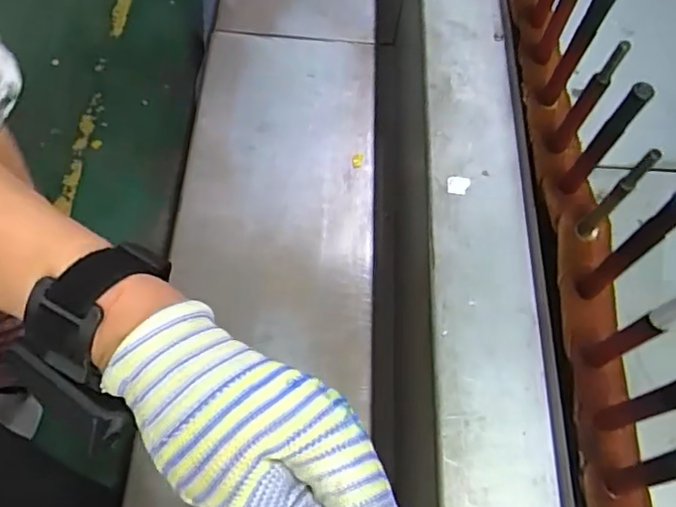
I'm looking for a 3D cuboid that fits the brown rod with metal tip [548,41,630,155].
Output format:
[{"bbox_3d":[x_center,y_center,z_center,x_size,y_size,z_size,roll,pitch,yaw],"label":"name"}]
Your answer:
[{"bbox_3d":[0.210,-0.125,0.508,0.016,0.137,0.021,36,73,13],"label":"brown rod with metal tip"}]

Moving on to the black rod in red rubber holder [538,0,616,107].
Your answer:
[{"bbox_3d":[0.213,-0.183,0.528,0.020,0.156,0.020,28,72,11],"label":"black rod in red rubber holder"}]

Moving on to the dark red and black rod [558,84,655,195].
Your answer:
[{"bbox_3d":[0.210,-0.084,0.478,0.019,0.143,0.015,-39,73,-13],"label":"dark red and black rod"}]

